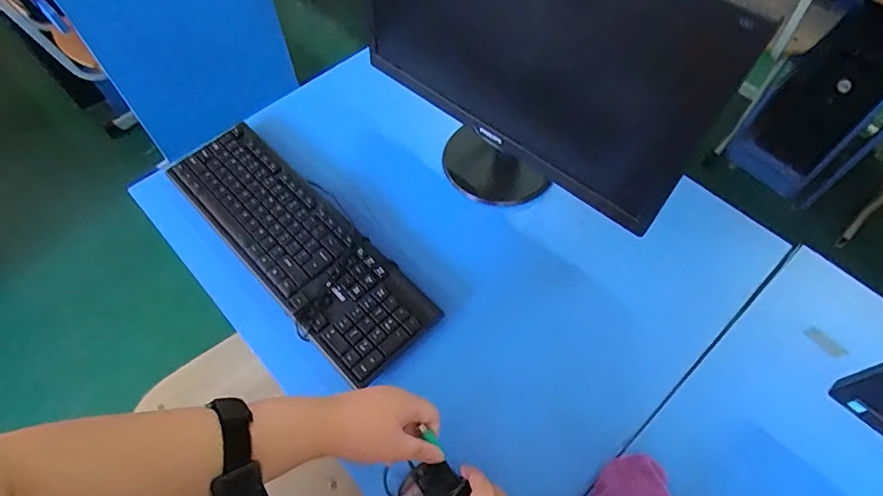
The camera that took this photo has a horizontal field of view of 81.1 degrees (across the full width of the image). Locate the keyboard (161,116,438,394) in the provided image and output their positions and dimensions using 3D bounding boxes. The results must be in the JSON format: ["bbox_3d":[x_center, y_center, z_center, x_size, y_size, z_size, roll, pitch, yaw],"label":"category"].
[{"bbox_3d":[-0.188,-0.012,0.658,0.410,0.031,0.127,41,67,21],"label":"keyboard"}]

